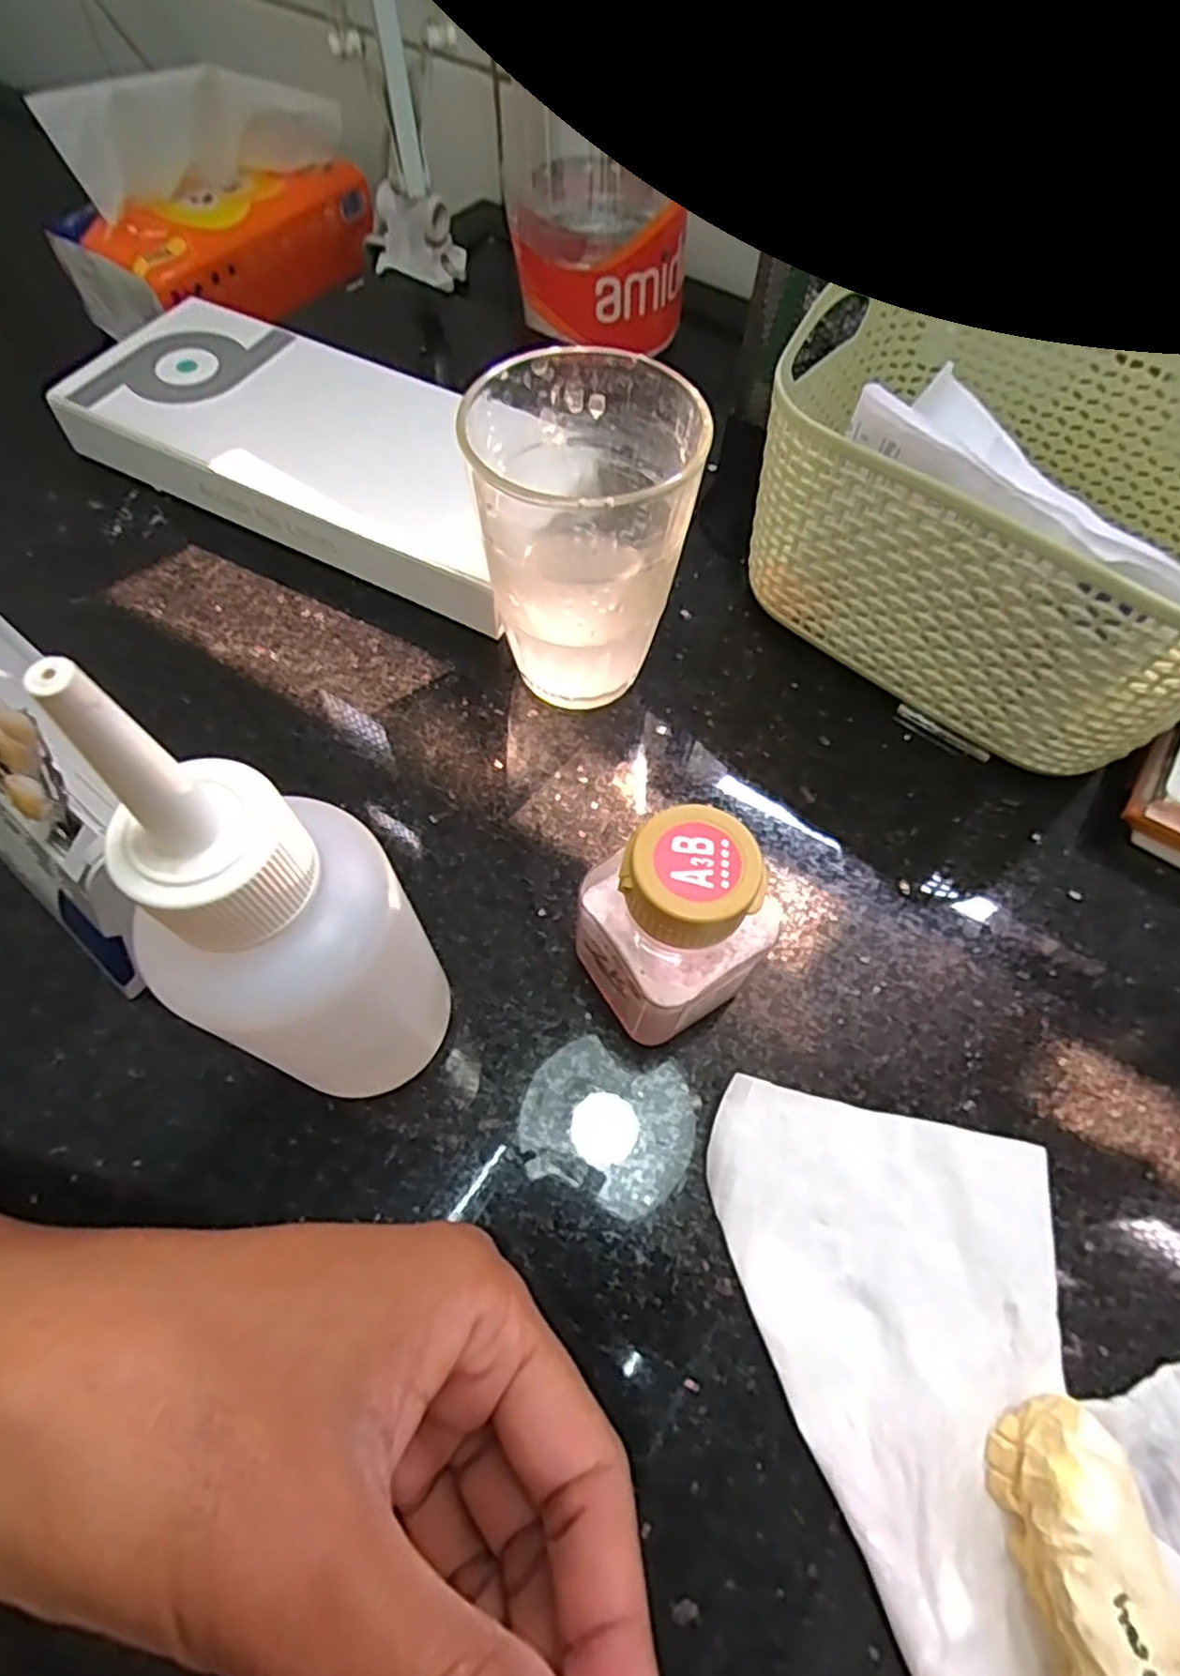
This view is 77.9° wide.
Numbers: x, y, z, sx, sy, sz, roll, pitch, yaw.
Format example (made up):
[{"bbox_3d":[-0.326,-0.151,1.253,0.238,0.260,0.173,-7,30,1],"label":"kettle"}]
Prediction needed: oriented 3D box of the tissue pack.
[{"bbox_3d":[-0.233,-0.397,0.451,0.092,0.107,0.179,33,67,15],"label":"tissue pack"}]

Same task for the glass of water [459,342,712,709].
[{"bbox_3d":[-0.002,-0.090,0.235,0.064,0.094,0.060,7,63,3],"label":"glass of water"}]

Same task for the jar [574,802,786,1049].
[{"bbox_3d":[0.022,0.023,0.190,0.044,0.072,0.038,-28,67,-14],"label":"jar"}]

